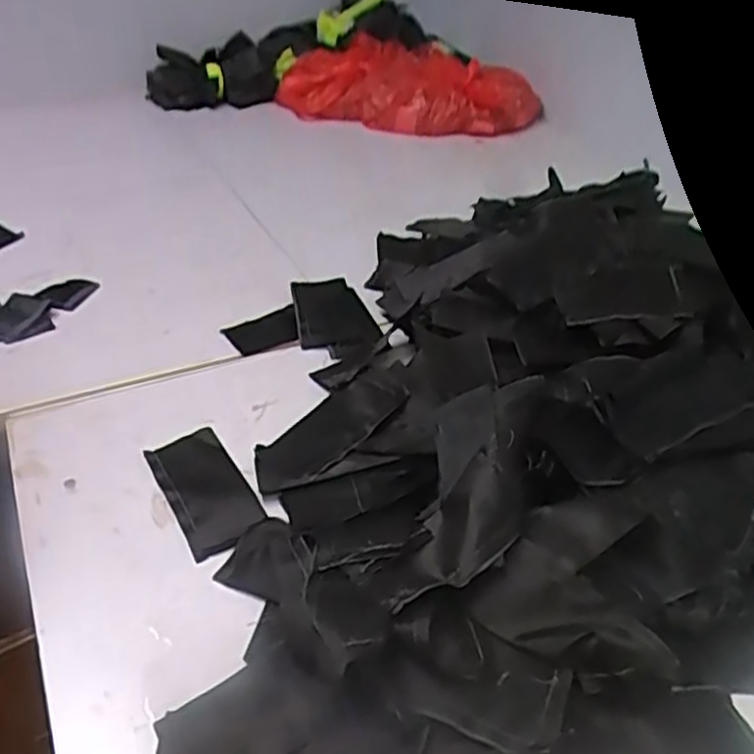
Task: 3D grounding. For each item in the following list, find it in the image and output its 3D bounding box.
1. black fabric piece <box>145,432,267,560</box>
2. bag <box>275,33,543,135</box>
[{"bbox_3d":[-0.120,0.080,0.518,0.054,0.009,0.119,-18,40,-25],"label":"black fabric piece"},{"bbox_3d":[0.040,-0.464,1.181,0.418,0.090,0.180,9,36,11],"label":"bag"}]

